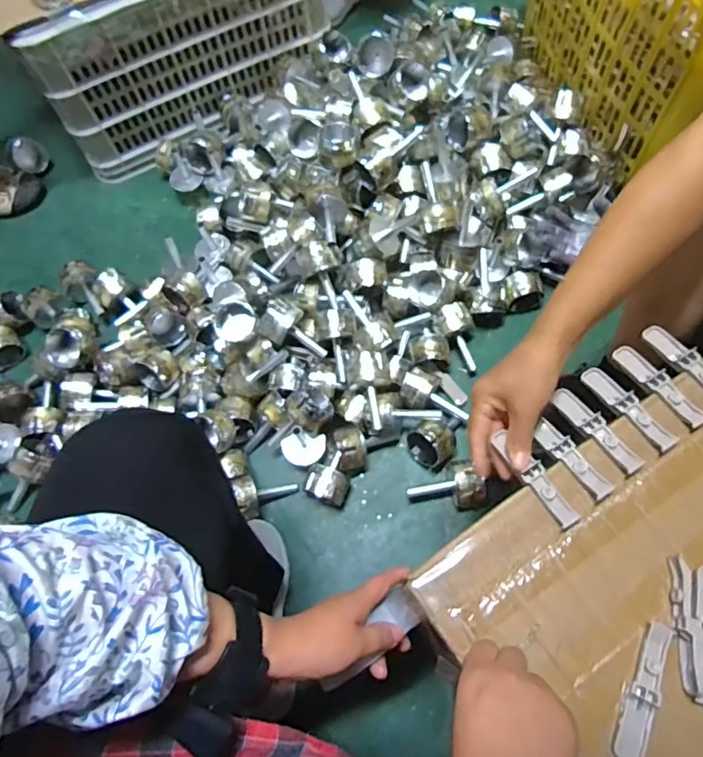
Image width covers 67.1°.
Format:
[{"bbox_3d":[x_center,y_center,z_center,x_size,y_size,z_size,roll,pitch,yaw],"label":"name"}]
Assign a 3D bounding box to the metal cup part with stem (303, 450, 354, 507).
[{"bbox_3d":[-0.029,0.142,0.767,0.061,0.056,0.073,20,71,11],"label":"metal cup part with stem"}]

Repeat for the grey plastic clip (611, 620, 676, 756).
[{"bbox_3d":[0.222,0.238,0.404,0.023,0.013,0.099,22,71,11],"label":"grey plastic clip"}]

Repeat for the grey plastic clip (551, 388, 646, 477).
[{"bbox_3d":[0.227,0.047,0.491,0.020,0.011,0.097,-30,57,-9],"label":"grey plastic clip"}]

